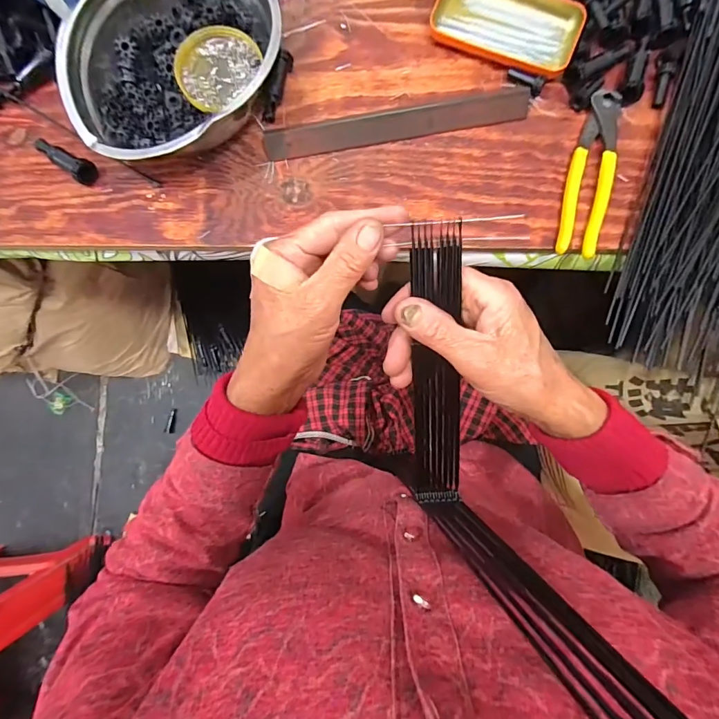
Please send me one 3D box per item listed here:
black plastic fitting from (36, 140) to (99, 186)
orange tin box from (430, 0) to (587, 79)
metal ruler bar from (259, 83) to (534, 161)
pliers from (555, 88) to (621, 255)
[{"bbox_3d":[-0.304,-0.210,0.427,0.075,0.030,0.023,38,88,4],"label":"black plastic fitting"},{"bbox_3d":[0.148,-0.341,0.418,0.142,0.018,0.079,27,87,4],"label":"orange tin box"},{"bbox_3d":[0.038,-0.238,0.417,0.264,0.016,0.027,-10,85,1],"label":"metal ruler bar"},{"bbox_3d":[0.229,-0.182,0.409,0.042,0.015,0.163,13,86,3],"label":"pliers"}]

